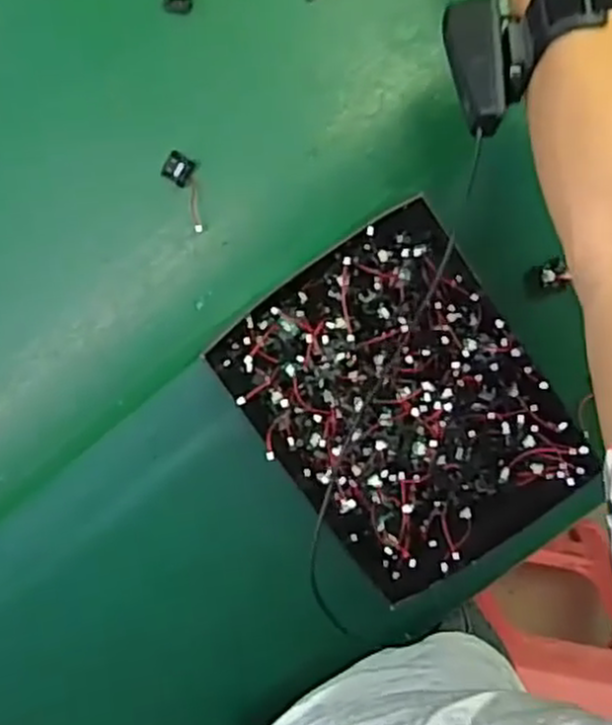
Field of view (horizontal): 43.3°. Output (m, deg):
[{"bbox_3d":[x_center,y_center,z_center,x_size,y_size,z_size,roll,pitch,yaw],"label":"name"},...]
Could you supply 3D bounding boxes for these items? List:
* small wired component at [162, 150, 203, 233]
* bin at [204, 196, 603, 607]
[{"bbox_3d":[-0.091,-0.125,0.566,0.025,0.013,0.059,-5,99,0],"label":"small wired component"},{"bbox_3d":[0.071,0.031,0.561,0.183,0.086,0.240,-33,98,6],"label":"bin"}]

